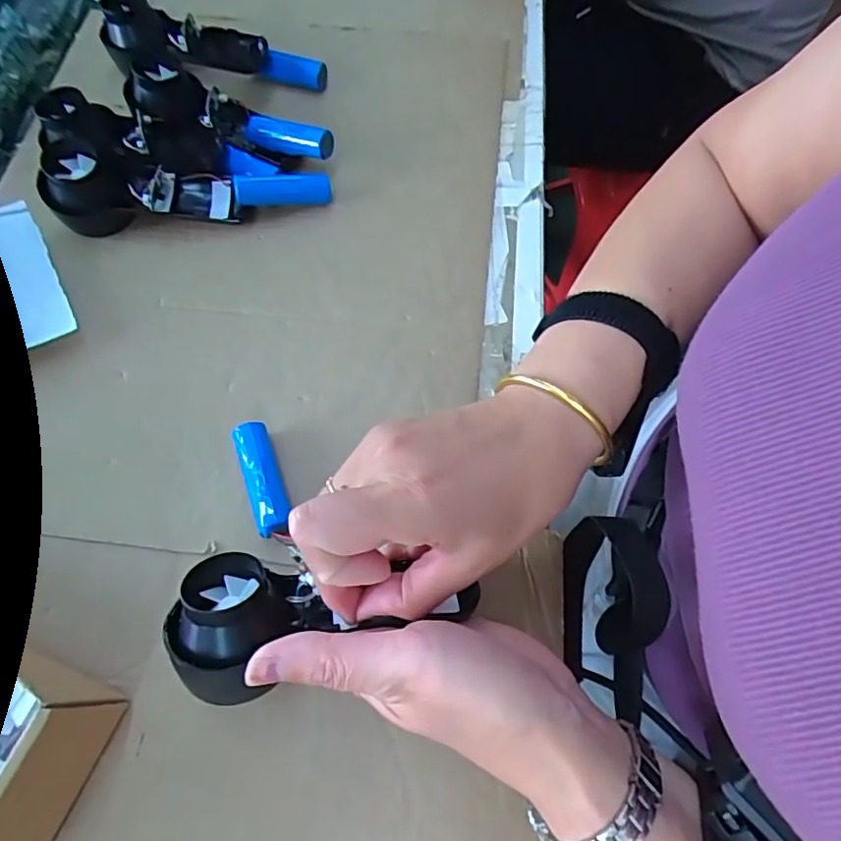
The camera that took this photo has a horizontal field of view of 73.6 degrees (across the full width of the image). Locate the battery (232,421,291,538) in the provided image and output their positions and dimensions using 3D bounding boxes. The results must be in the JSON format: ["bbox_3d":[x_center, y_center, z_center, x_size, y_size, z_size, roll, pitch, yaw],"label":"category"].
[{"bbox_3d":[-0.098,0.036,0.349,0.023,0.024,0.074,-21,68,-9],"label":"battery"}]

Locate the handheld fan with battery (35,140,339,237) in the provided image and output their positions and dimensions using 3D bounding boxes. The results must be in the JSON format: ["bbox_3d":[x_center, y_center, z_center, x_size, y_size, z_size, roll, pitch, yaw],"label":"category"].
[{"bbox_3d":[-0.177,-0.176,0.433,0.207,0.046,0.054,-1,66,0],"label":"handheld fan with battery"}]

